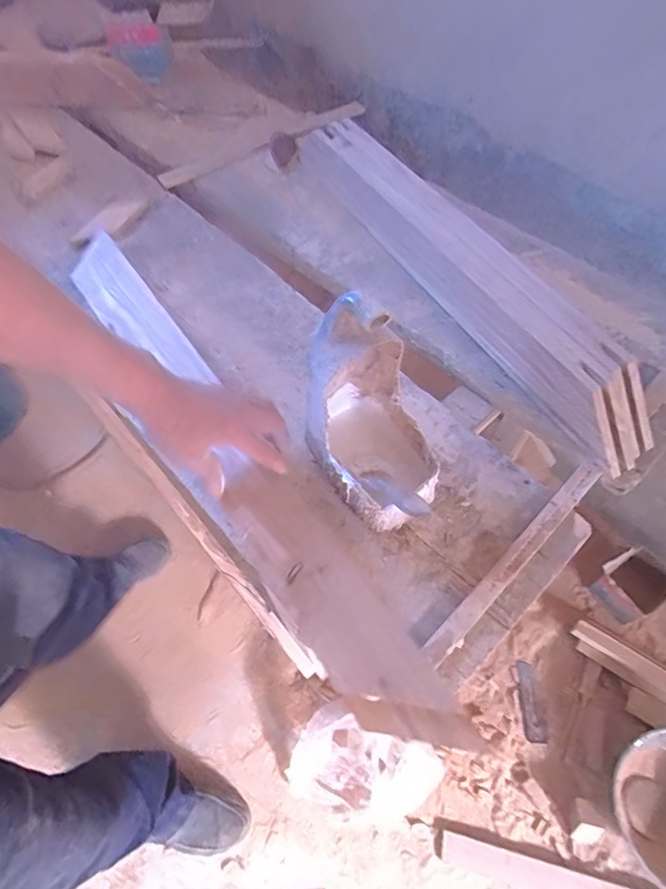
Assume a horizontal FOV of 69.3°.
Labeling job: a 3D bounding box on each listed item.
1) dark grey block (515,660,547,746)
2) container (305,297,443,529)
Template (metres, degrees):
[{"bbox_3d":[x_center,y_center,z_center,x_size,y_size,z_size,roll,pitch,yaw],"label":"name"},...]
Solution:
[{"bbox_3d":[0.429,0.557,1.043,0.048,0.009,0.155,1,59,0],"label":"dark grey block"},{"bbox_3d":[0.045,-0.025,0.474,0.155,0.227,0.119,35,65,19],"label":"container"}]

